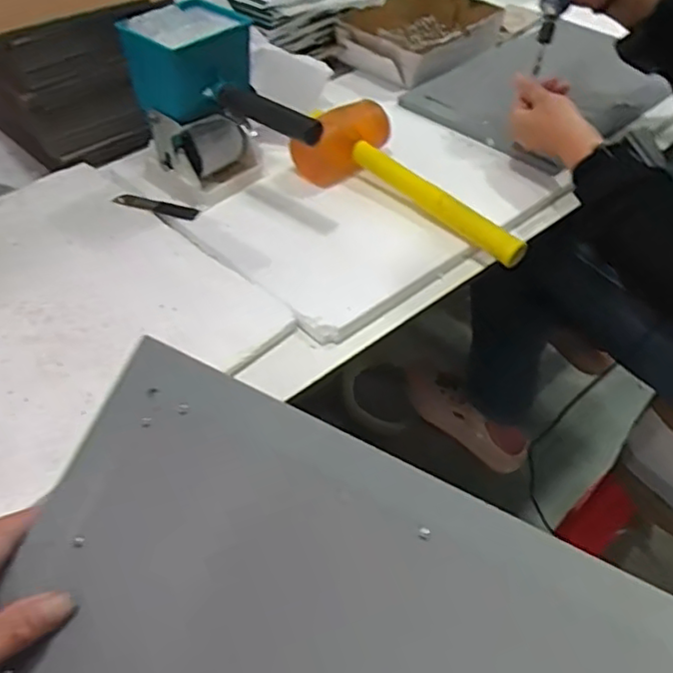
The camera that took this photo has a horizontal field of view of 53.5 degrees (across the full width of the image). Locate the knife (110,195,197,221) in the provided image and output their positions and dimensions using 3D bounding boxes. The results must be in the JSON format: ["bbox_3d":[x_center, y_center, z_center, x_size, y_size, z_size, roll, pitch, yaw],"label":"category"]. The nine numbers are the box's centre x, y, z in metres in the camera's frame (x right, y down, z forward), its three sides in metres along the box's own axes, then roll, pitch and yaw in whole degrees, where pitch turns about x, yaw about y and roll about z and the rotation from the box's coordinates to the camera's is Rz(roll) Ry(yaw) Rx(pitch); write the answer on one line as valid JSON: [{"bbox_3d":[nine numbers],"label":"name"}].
[{"bbox_3d":[-0.195,-0.142,0.721,0.096,0.011,0.017,13,46,13],"label":"knife"}]

